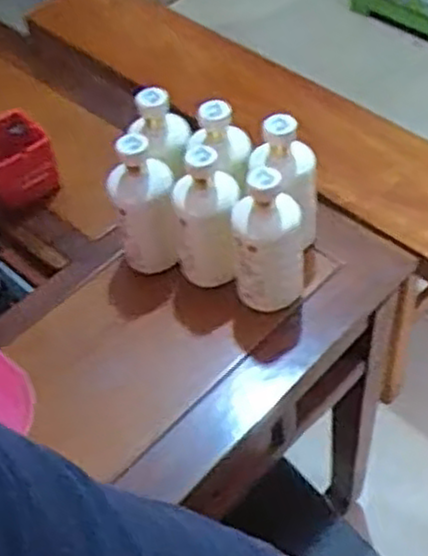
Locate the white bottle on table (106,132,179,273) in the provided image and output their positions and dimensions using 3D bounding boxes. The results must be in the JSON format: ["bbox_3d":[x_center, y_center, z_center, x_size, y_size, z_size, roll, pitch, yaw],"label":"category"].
[{"bbox_3d":[-0.086,-0.085,0.963,0.076,0.177,0.079,-10,50,-3],"label":"white bottle on table"}]

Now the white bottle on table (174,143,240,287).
[{"bbox_3d":[-0.007,-0.061,0.930,0.077,0.184,0.068,-6,50,1],"label":"white bottle on table"}]

